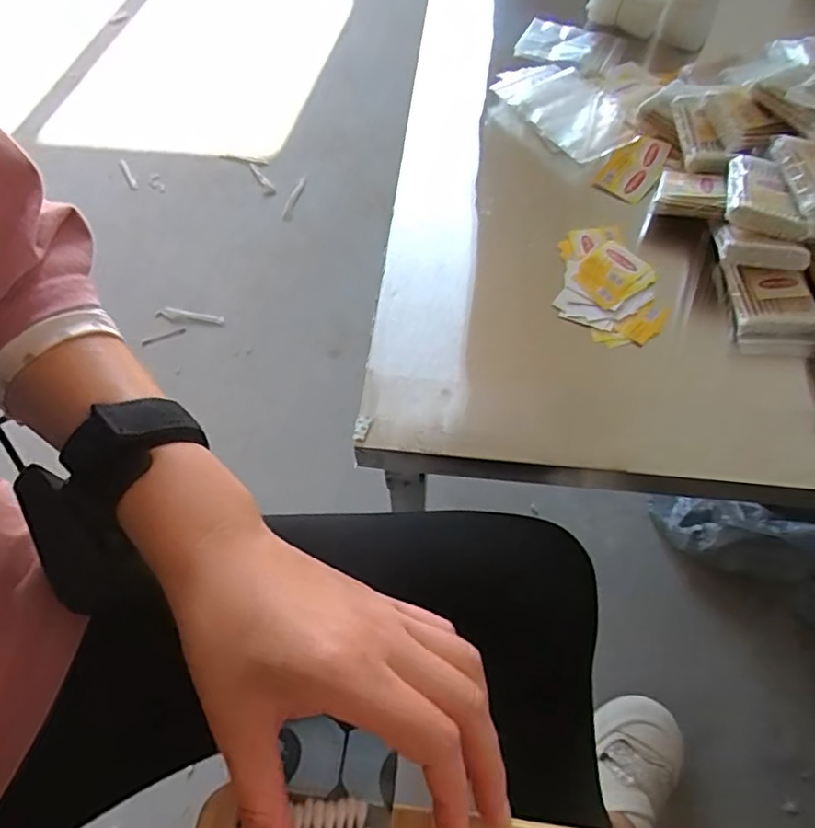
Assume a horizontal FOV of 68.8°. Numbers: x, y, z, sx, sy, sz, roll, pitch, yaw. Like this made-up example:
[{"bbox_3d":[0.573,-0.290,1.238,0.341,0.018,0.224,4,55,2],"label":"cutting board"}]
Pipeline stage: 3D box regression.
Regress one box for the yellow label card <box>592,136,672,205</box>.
[{"bbox_3d":[0.194,-0.211,0.509,0.042,0.005,0.064,37,85,8],"label":"yellow label card"}]

